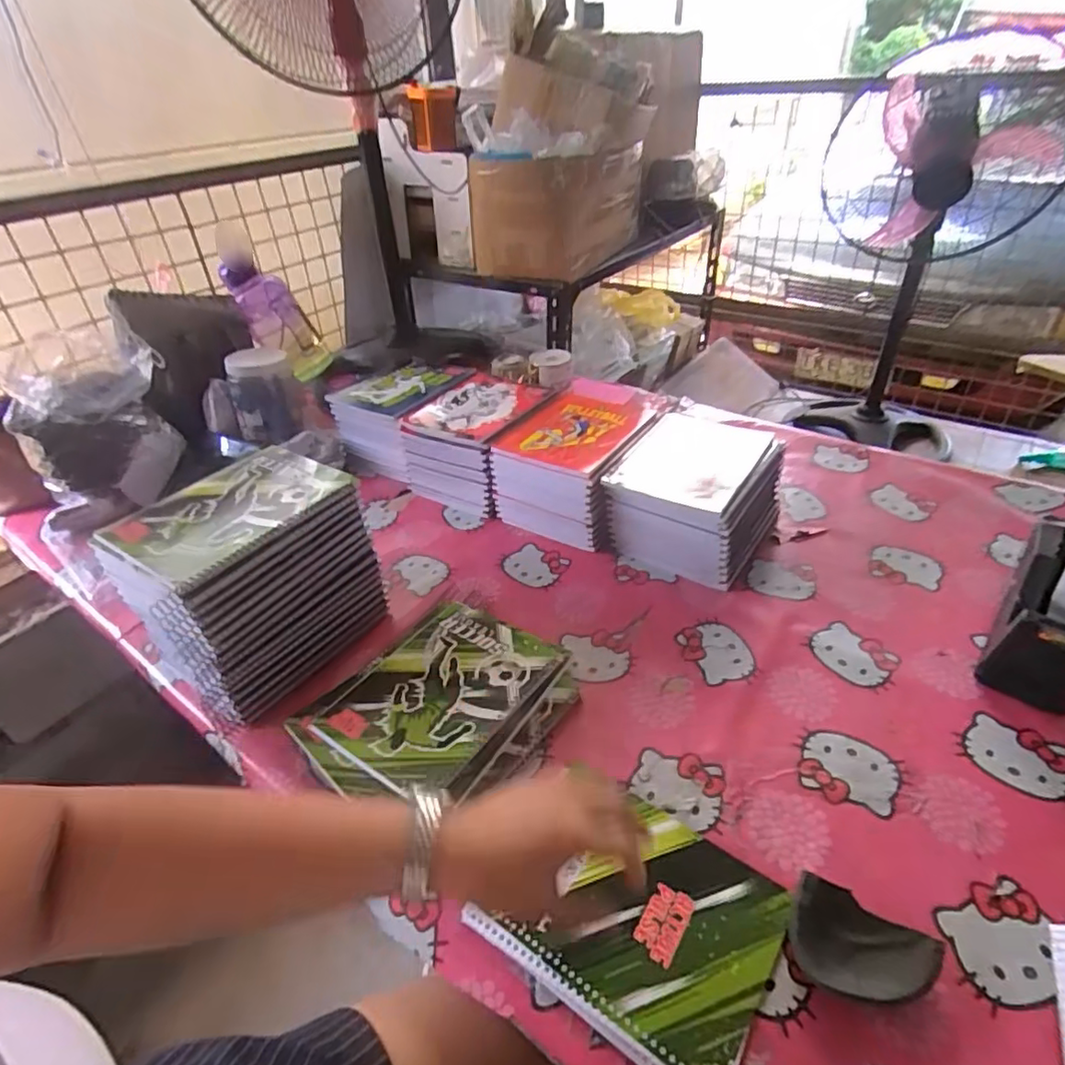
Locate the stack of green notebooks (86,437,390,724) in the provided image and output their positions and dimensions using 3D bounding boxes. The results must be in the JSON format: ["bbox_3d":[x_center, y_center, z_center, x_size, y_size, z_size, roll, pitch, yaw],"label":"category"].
[{"bbox_3d":[-0.296,0.056,0.650,0.152,0.189,0.221,18,42,27],"label":"stack of green notebooks"}]

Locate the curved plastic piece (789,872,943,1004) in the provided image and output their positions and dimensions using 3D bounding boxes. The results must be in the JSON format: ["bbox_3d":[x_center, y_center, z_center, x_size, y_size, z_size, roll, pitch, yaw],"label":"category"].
[{"bbox_3d":[0.224,0.289,0.425,0.087,0.028,0.064,17,42,26],"label":"curved plastic piece"}]

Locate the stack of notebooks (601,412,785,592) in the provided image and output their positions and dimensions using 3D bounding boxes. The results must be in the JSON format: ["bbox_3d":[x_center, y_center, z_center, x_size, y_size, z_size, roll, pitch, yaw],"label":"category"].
[{"bbox_3d":[0.207,-0.045,0.786,0.178,0.120,0.171,16,42,25],"label":"stack of notebooks"}]

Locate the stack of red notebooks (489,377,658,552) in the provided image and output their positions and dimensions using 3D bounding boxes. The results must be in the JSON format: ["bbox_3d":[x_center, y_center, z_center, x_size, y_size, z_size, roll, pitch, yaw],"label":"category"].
[{"bbox_3d":[0.062,-0.090,0.868,0.170,0.123,0.196,18,42,27],"label":"stack of red notebooks"}]

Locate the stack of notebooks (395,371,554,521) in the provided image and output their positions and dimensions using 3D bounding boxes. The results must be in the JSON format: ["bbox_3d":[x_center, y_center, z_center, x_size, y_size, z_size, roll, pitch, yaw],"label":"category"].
[{"bbox_3d":[-0.083,-0.137,0.942,0.174,0.123,0.197,16,42,25],"label":"stack of notebooks"}]

